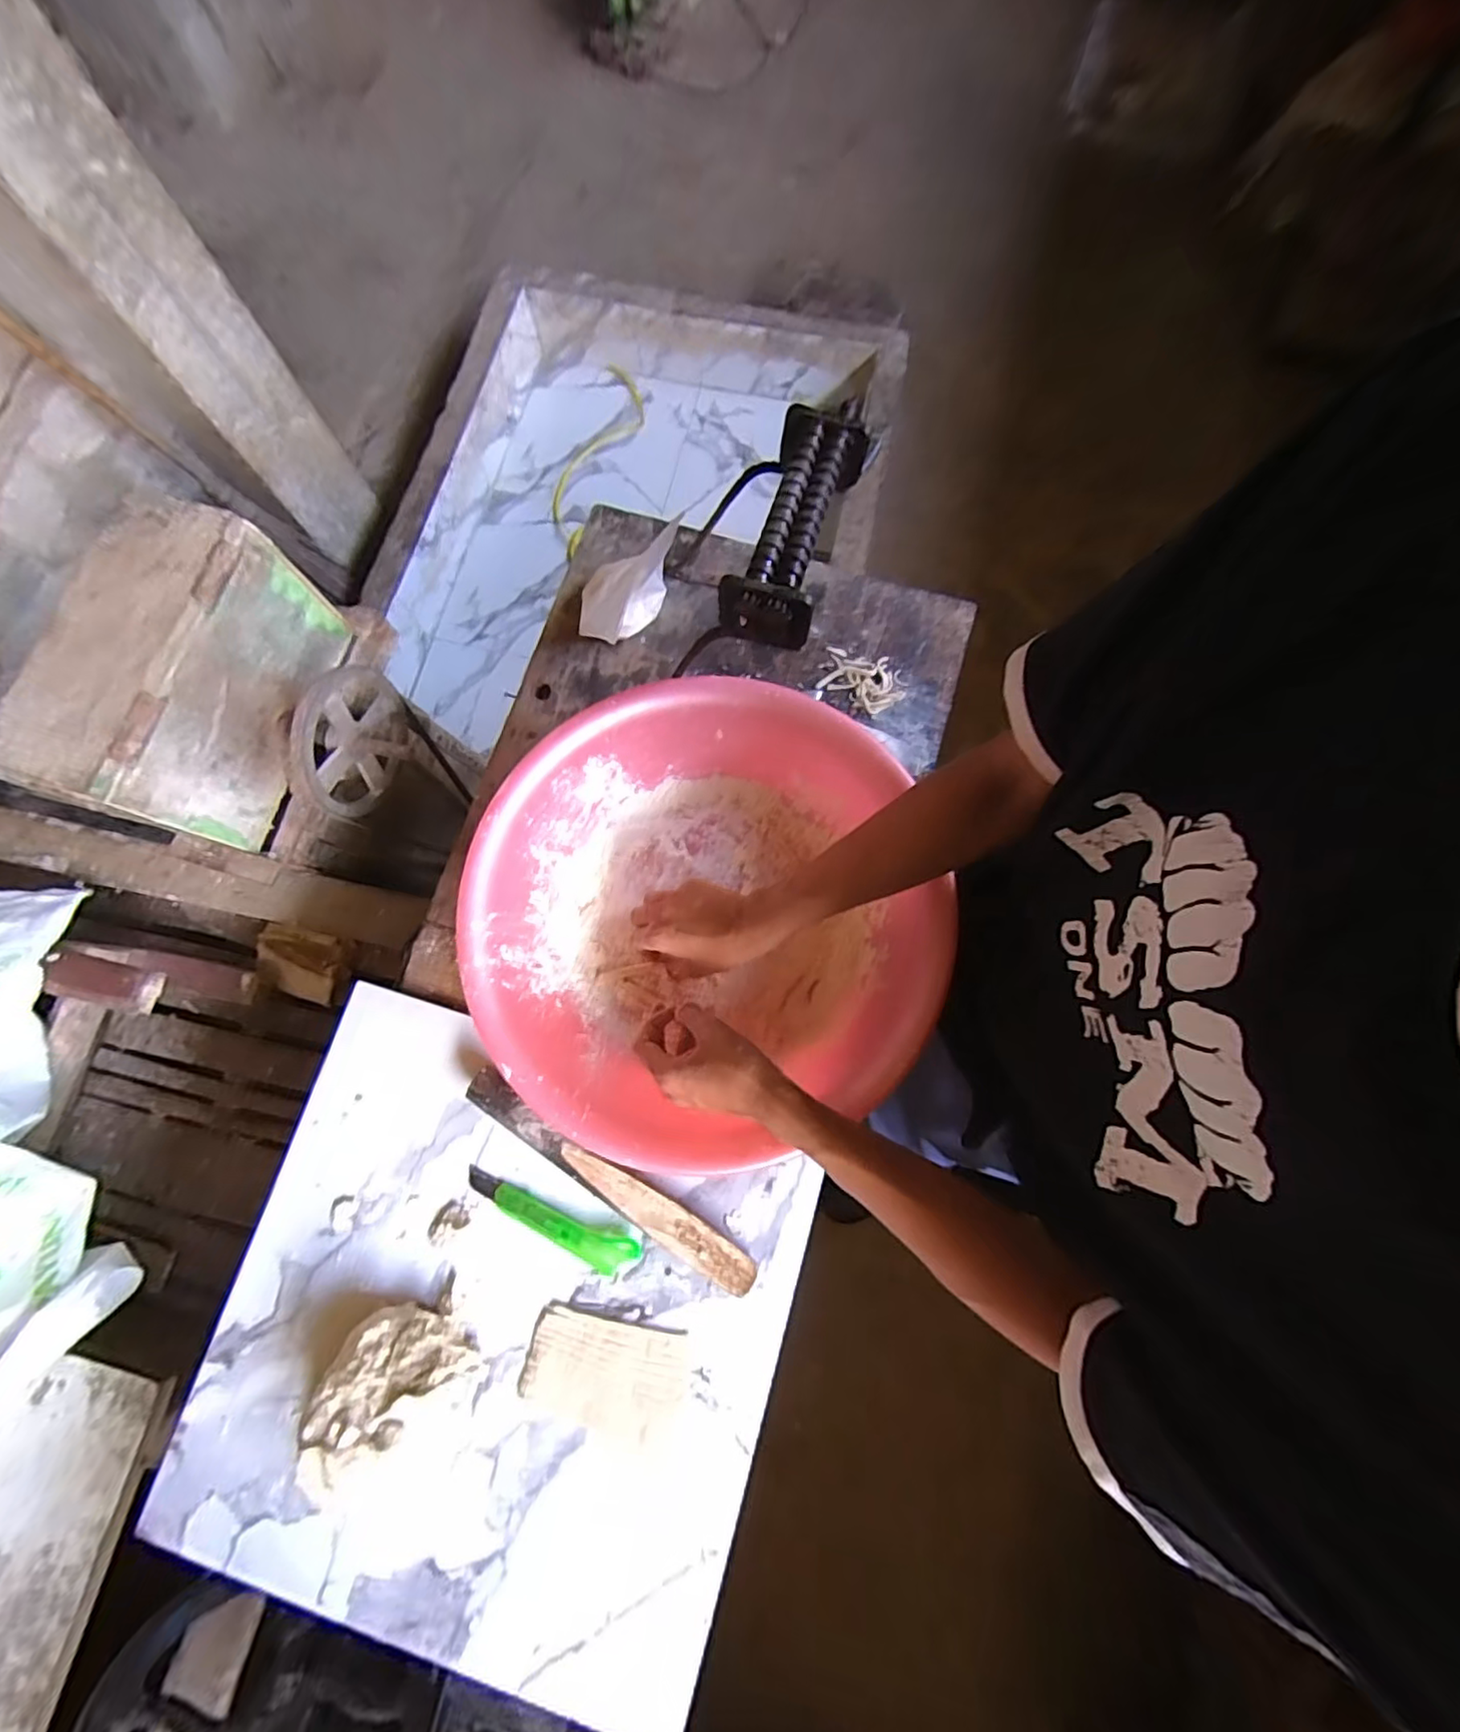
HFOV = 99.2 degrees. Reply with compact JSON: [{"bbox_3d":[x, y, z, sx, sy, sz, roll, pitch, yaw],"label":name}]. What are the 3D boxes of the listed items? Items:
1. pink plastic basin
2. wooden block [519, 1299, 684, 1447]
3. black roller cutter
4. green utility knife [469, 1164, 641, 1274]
[{"bbox_3d":[-0.036,0.045,0.582,0.367,0.125,0.398,0,76,0],"label":"pink plastic basin"},{"bbox_3d":[-0.111,0.446,0.549,0.138,0.011,0.085,10,76,2],"label":"wooden block"},{"bbox_3d":[0.054,-0.276,0.489,0.069,0.053,0.217,17,77,4],"label":"black roller cutter"},{"bbox_3d":[-0.168,0.328,0.569,0.172,0.021,0.034,20,77,5],"label":"green utility knife"}]

